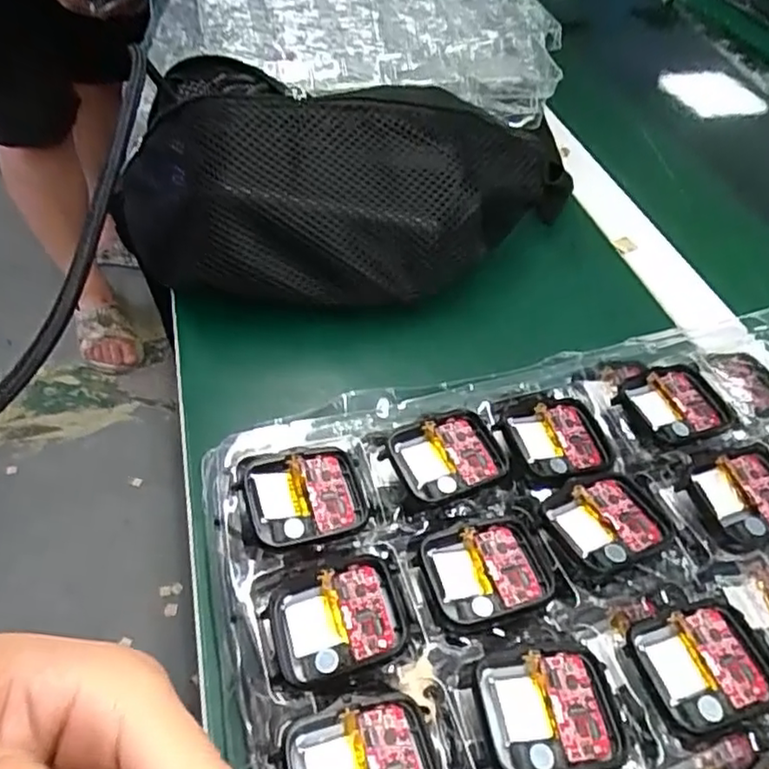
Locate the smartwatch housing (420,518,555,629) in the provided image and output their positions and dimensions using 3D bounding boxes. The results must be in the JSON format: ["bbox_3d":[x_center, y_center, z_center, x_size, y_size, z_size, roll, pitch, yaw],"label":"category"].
[{"bbox_3d":[0.037,0.068,0.234,0.044,0.005,0.036,-10,50,-12],"label":"smartwatch housing"}]

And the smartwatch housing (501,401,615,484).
[{"bbox_3d":[0.074,0.024,0.273,0.043,0.007,0.040,-11,50,-13],"label":"smartwatch housing"}]

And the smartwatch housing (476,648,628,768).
[{"bbox_3d":[0.052,0.101,0.199,0.042,0.009,0.036,-4,49,-7],"label":"smartwatch housing"}]

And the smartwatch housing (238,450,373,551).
[{"bbox_3d":[-0.029,0.041,0.243,0.044,0.009,0.036,-10,50,-12],"label":"smartwatch housing"}]

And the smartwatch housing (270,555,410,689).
[{"bbox_3d":[-0.014,0.080,0.218,0.044,0.011,0.036,-10,50,-12],"label":"smartwatch housing"}]

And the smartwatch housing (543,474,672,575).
[{"bbox_3d":[0.085,0.052,0.245,0.042,0.008,0.036,-21,53,-20],"label":"smartwatch housing"}]

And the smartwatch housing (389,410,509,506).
[{"bbox_3d":[0.026,0.029,0.260,0.043,0.008,0.036,-13,50,-14],"label":"smartwatch housing"}]

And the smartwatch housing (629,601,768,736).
[{"bbox_3d":[0.108,0.093,0.215,0.042,0.005,0.037,-11,50,-13],"label":"smartwatch housing"}]

